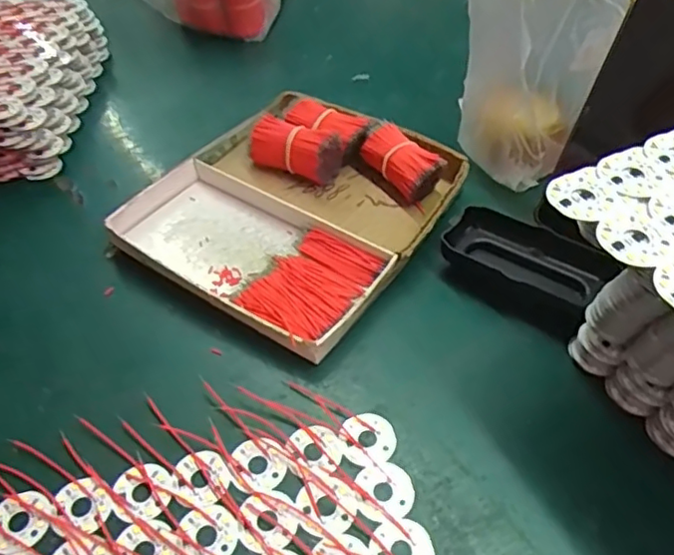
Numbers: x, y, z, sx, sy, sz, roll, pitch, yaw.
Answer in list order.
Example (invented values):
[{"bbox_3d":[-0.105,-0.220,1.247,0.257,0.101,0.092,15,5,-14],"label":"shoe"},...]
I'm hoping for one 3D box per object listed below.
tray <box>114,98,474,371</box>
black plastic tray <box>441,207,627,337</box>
[{"bbox_3d":[-0.029,-0.059,0.444,0.189,0.040,0.208,28,55,22],"label":"tray"},{"bbox_3d":[0.122,-0.007,0.405,0.103,0.021,0.061,30,56,24],"label":"black plastic tray"}]

